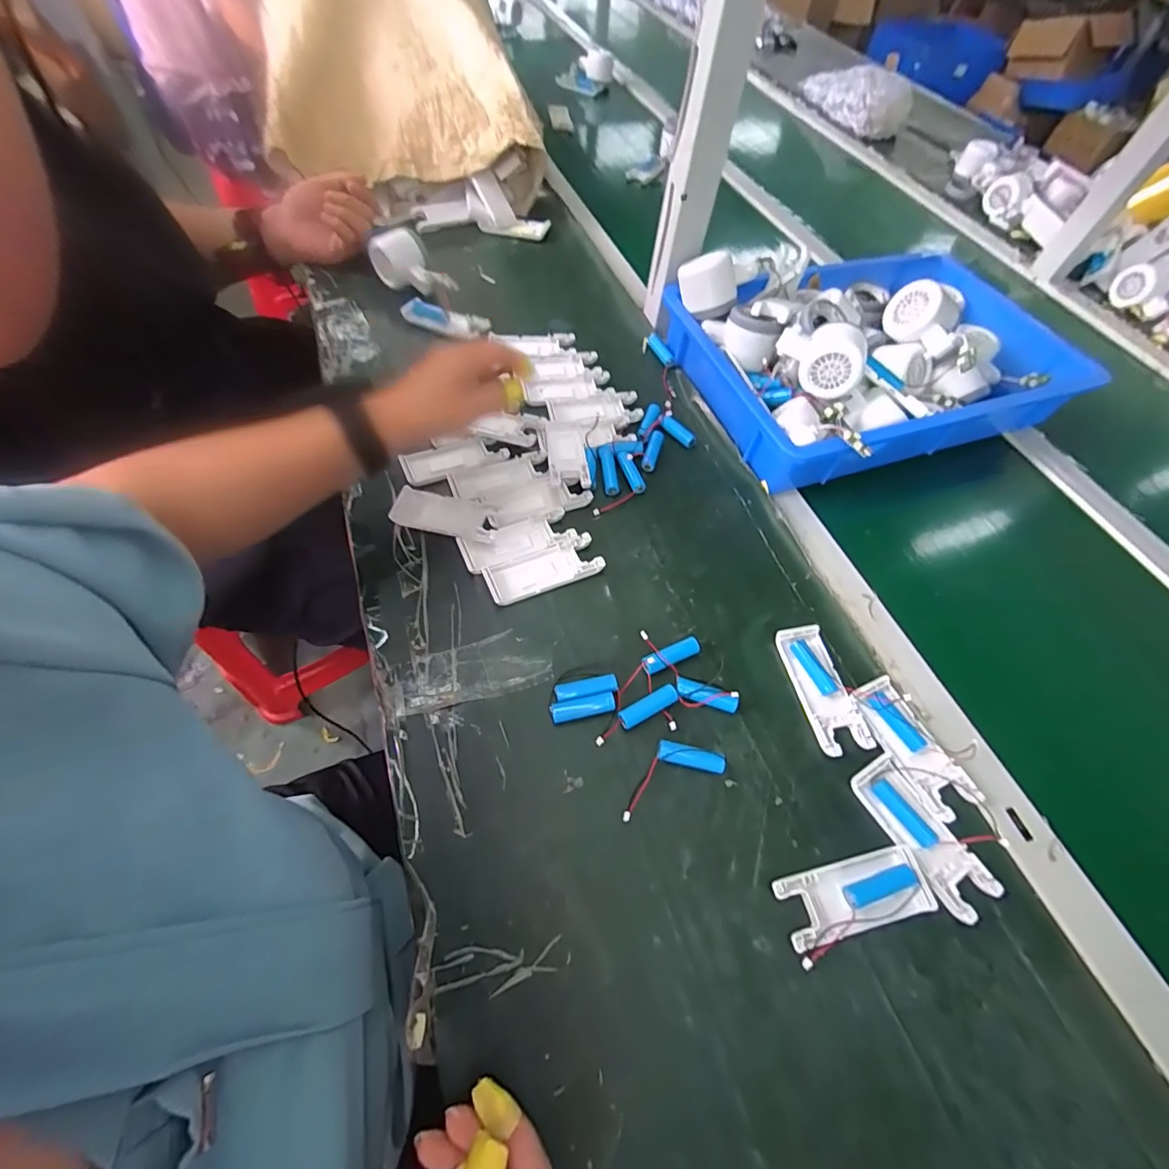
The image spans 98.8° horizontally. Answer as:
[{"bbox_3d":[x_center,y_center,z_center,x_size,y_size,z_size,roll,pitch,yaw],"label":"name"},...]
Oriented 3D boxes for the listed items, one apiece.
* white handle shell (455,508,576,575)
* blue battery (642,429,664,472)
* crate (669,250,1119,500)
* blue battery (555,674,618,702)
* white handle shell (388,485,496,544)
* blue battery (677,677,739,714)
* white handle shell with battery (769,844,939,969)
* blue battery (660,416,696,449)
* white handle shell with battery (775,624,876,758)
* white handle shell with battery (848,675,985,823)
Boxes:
[{"bbox_3d":[-0.063,-0.042,0.471,0.105,0.009,0.038,-21,63,-15],"label":"white handle shell"},{"bbox_3d":[0.074,-0.144,0.543,0.015,0.012,0.049,18,75,6],"label":"blue battery"},{"bbox_3d":[0.329,-0.270,0.573,0.399,0.122,0.276,-17,62,-14],"label":"crate"},{"bbox_3d":[0.001,0.084,0.402,0.049,0.012,0.014,-9,61,-10],"label":"blue battery"},{"bbox_3d":[-0.130,-0.066,0.473,0.100,0.019,0.039,15,60,5],"label":"white handle shell"},{"bbox_3d":[0.098,0.090,0.404,0.050,0.016,0.015,17,60,6],"label":"blue battery"},{"bbox_3d":[0.184,0.212,0.340,0.107,0.013,0.043,-11,61,-10],"label":"white handle shell with battery"},{"bbox_3d":[0.102,-0.165,0.544,0.045,0.013,0.013,33,58,-20],"label":"blue battery"},{"bbox_3d":[0.197,0.085,0.416,0.043,0.012,0.106,-9,61,-9],"label":"white handle shell with battery"},{"bbox_3d":[0.256,0.123,0.389,0.040,0.020,0.105,-21,63,-16],"label":"white handle shell with battery"}]

